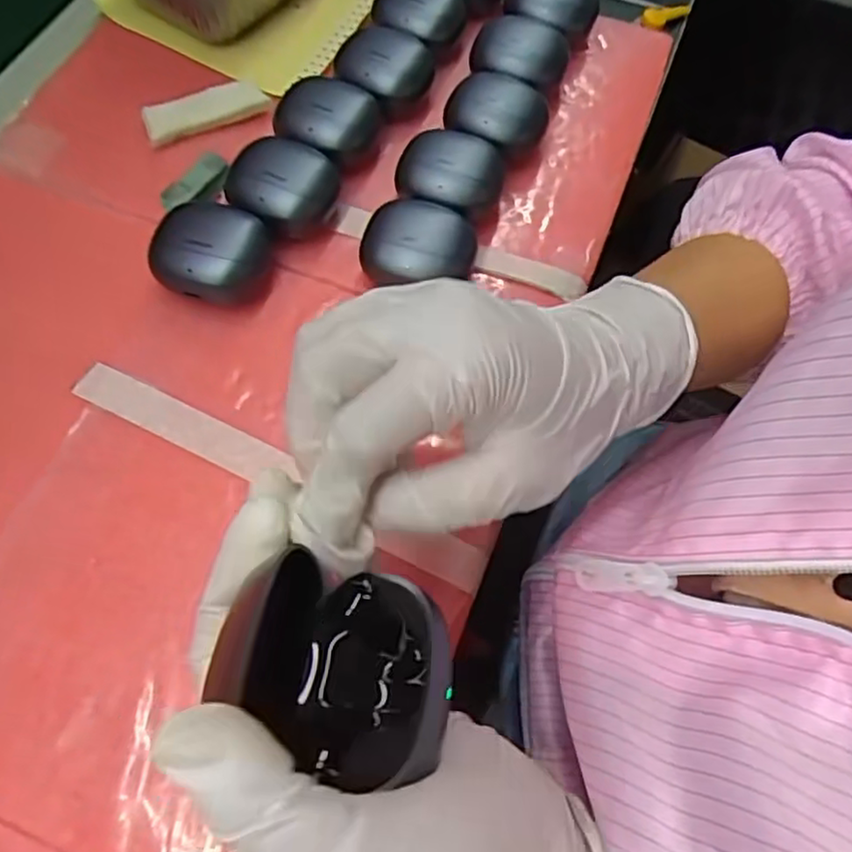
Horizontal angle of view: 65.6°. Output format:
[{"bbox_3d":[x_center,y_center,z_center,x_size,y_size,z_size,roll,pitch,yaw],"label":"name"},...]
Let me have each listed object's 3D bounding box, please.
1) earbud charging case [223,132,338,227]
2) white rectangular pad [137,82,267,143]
[{"bbox_3d":[-0.075,-0.125,0.349,0.050,0.029,0.049,34,70,12],"label":"earbud charging case"},{"bbox_3d":[-0.126,-0.180,0.378,0.069,0.015,0.020,-21,69,-11],"label":"white rectangular pad"}]

